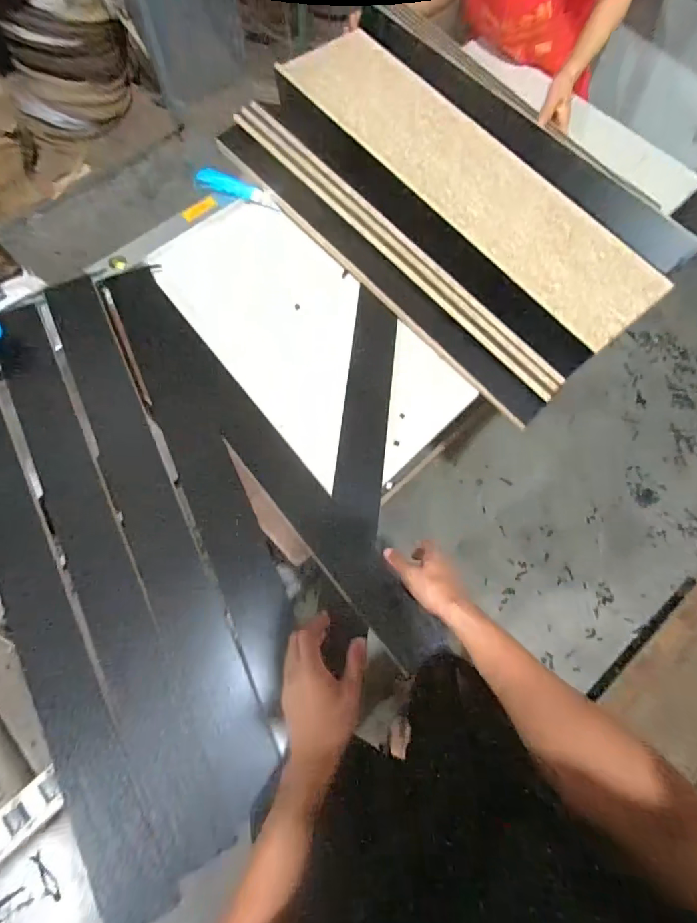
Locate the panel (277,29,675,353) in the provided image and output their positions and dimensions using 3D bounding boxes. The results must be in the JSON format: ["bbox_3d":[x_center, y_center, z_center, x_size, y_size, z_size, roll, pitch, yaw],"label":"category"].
[{"bbox_3d":[0.232,-0.577,0.886,0.212,0.022,0.863,-41,81,-9],"label":"panel"}]

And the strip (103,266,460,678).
[{"bbox_3d":[-0.147,-0.026,0.772,0.100,0.024,0.872,-34,78,-25],"label":"strip"}]

